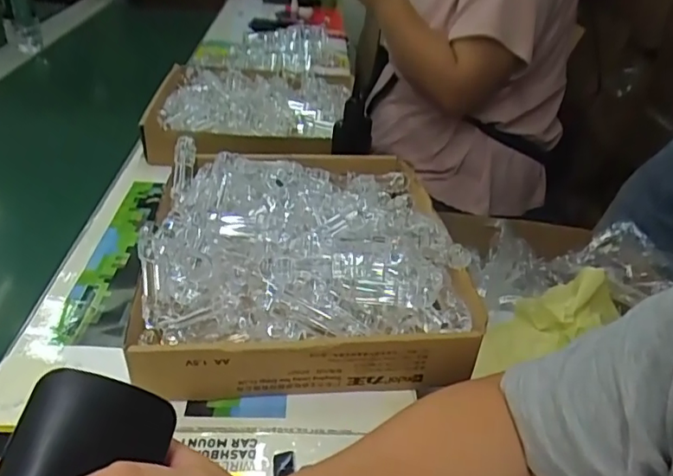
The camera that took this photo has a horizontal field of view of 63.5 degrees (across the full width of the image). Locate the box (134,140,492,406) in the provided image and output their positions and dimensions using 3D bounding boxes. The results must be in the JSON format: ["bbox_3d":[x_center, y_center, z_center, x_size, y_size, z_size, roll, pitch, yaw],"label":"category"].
[{"bbox_3d":[-0.031,0.005,0.543,0.290,0.085,0.321,-1,34,-8],"label":"box"}]

